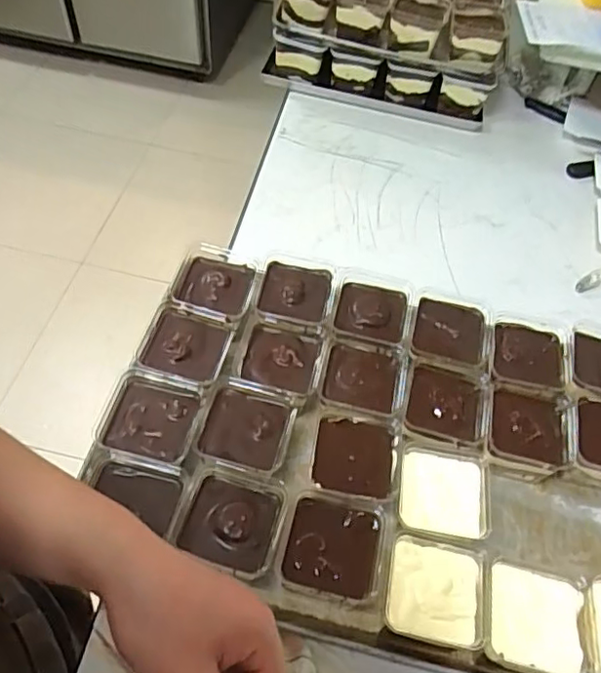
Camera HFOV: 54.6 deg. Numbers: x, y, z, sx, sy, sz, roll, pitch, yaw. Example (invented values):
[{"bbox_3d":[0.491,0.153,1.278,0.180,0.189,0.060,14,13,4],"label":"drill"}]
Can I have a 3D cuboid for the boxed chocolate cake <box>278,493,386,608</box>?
[{"bbox_3d":[0.032,0.208,0.560,0.095,0.060,0.092,9,56,1],"label":"boxed chocolate cake"}]

